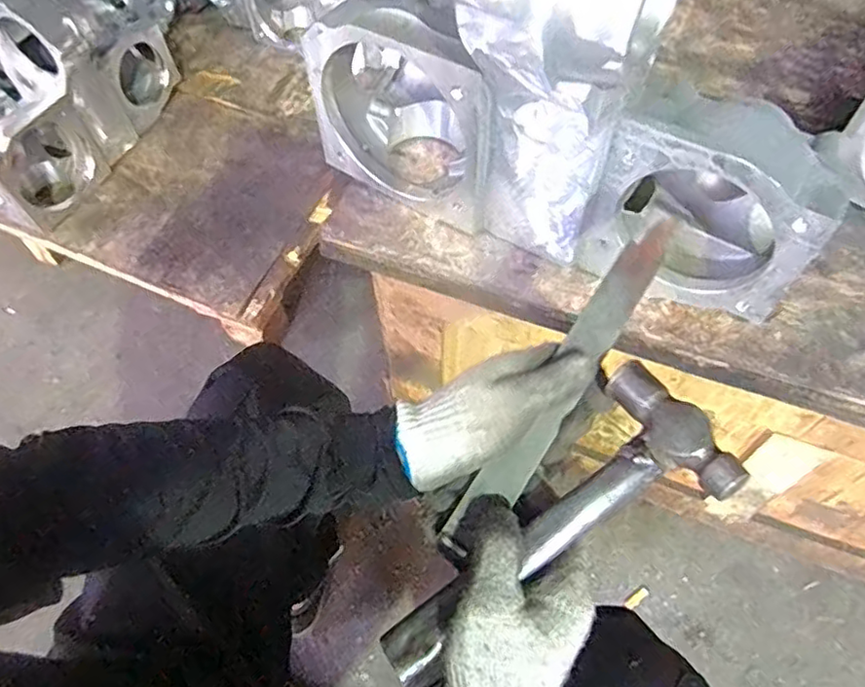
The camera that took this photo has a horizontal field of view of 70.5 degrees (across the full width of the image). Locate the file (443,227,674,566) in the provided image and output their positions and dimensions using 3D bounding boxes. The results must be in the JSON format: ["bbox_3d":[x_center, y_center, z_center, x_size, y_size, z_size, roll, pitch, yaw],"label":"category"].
[{"bbox_3d":[0.087,0.022,0.395,0.029,0.011,0.258,31,78,20],"label":"file"}]

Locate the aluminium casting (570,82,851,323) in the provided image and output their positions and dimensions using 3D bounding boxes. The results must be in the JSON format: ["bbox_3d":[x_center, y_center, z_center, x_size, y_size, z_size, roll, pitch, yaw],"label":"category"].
[{"bbox_3d":[0.236,-0.124,0.517,0.167,0.155,0.120,29,63,19],"label":"aluminium casting"}]

